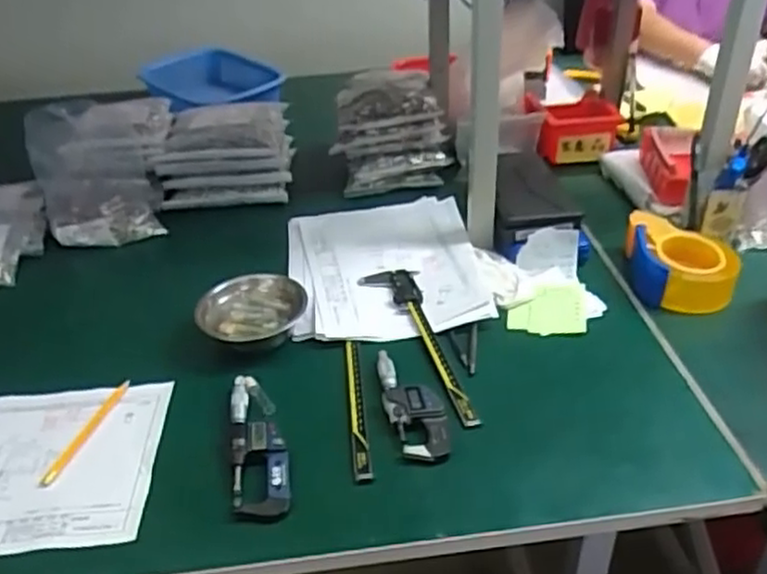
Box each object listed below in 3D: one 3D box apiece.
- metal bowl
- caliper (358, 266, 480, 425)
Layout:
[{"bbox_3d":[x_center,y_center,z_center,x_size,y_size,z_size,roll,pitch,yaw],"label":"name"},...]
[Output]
[{"bbox_3d":[-0.157,0.033,0.879,0.122,0.051,0.122,-2,36,2],"label":"metal bowl"},{"bbox_3d":[0.049,0.063,0.852,0.070,0.022,0.280,-14,37,-15],"label":"caliper"}]

